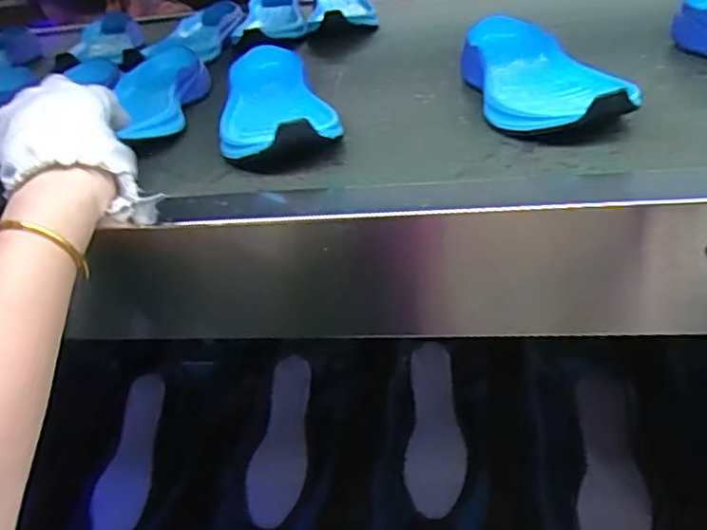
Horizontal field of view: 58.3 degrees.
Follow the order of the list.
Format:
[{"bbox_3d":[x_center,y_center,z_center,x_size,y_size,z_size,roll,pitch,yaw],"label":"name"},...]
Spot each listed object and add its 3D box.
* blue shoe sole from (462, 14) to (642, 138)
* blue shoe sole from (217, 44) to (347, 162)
[{"bbox_3d":[0.152,-0.161,0.521,0.103,0.046,0.196,-5,31,3],"label":"blue shoe sole"},{"bbox_3d":[-0.064,-0.139,0.544,0.092,0.045,0.236,-8,31,-1],"label":"blue shoe sole"}]

